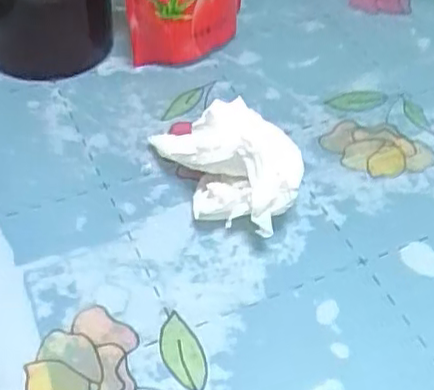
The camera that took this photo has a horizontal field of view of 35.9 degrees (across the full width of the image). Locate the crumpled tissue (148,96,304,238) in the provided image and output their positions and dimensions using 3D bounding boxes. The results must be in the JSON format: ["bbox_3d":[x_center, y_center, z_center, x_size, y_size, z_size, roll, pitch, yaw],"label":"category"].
[{"bbox_3d":[0.008,-0.017,0.338,0.058,0.042,0.085,-16,51,-18],"label":"crumpled tissue"}]

